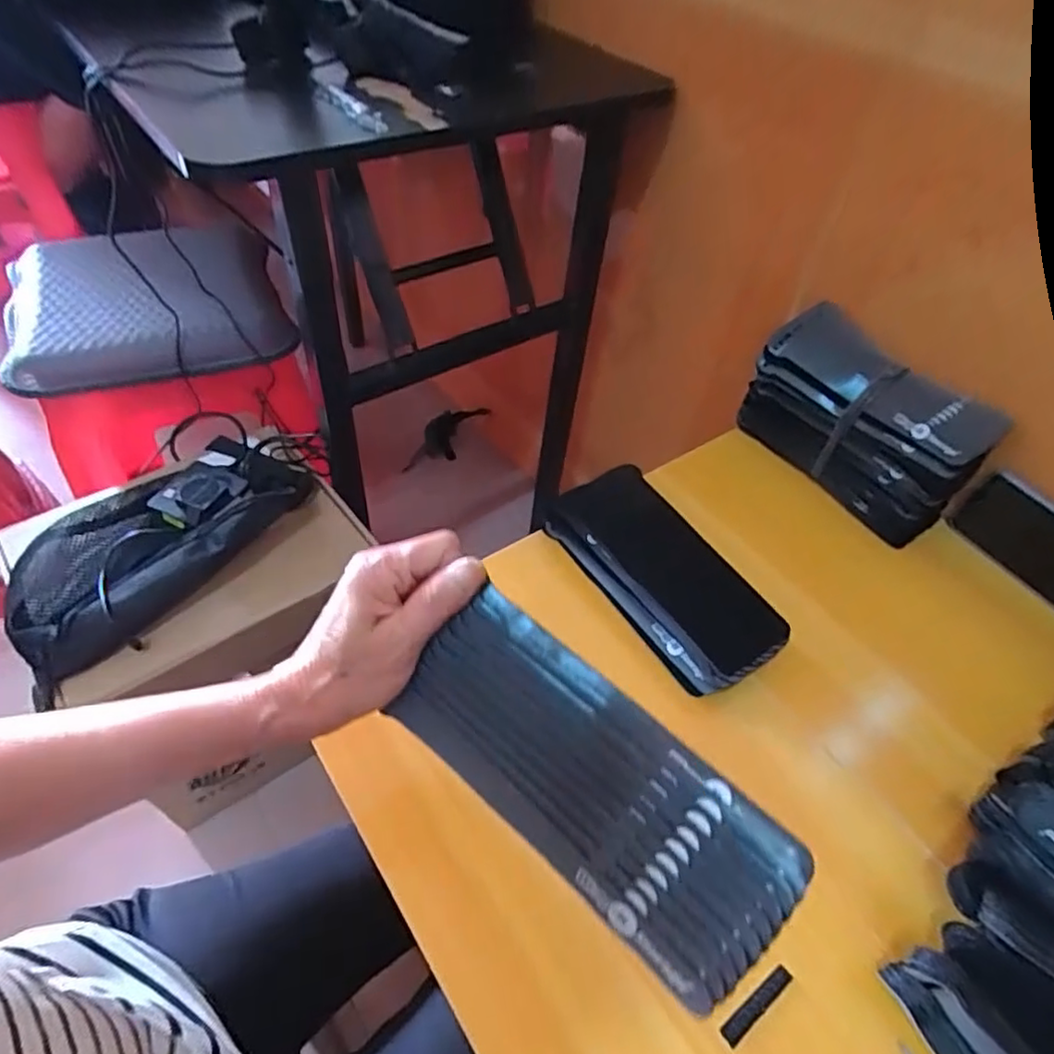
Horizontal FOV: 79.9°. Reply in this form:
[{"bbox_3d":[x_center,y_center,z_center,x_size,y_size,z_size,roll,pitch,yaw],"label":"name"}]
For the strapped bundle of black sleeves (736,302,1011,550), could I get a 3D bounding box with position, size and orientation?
[{"bbox_3d":[0.314,-0.097,0.601,0.077,0.124,0.205,-28,58,-25],"label":"strapped bundle of black sleeves"}]

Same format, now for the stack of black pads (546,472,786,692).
[{"bbox_3d":[0.109,0.037,0.524,0.093,0.050,0.213,-27,58,-25],"label":"stack of black pads"}]

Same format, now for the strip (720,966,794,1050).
[{"bbox_3d":[0.131,0.271,0.356,0.053,0.004,0.010,-28,58,-25],"label":"strip"}]

